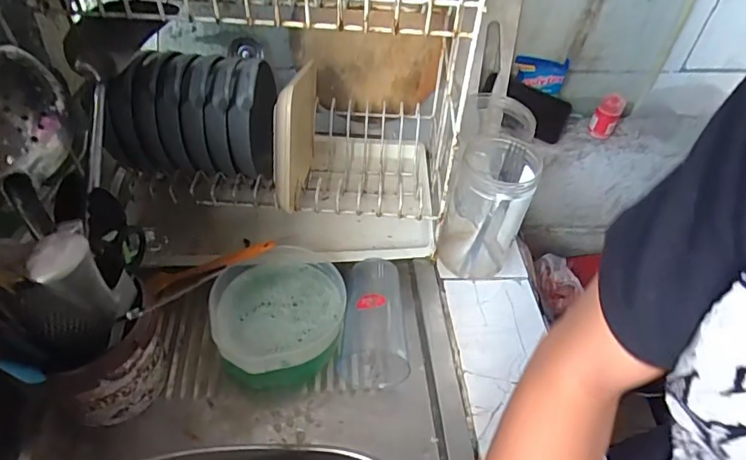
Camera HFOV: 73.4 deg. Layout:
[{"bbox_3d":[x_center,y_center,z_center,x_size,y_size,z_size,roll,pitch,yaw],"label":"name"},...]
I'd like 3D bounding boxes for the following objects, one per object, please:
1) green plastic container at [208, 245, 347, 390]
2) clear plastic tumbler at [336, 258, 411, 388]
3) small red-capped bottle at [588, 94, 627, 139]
[{"bbox_3d":[-0.105,0.099,0.570,0.144,0.058,0.154,-7,47,-12],"label":"green plastic container"},{"bbox_3d":[-0.001,0.100,0.569,0.074,0.069,0.142,3,46,-4],"label":"clear plastic tumbler"},{"bbox_3d":[0.410,-0.200,0.879,0.040,0.080,0.032,27,49,19],"label":"small red-capped bottle"}]

